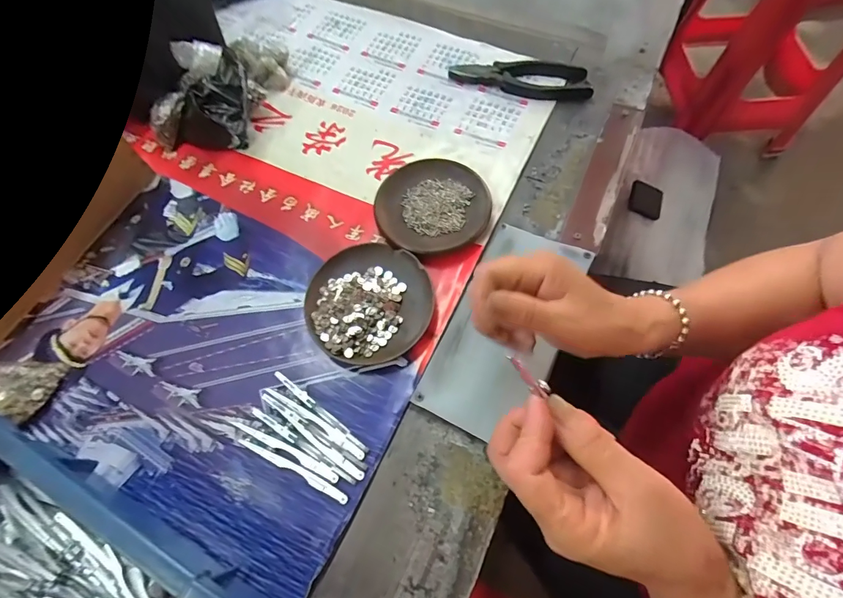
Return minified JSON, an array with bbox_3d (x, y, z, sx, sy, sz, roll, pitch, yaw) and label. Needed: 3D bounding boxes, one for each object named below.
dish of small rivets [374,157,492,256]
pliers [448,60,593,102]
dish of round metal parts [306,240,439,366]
[{"bbox_3d":[0.011,-0.094,0.412,0.112,0.016,0.108,-1,66,2],"label":"dish of small rivets"},{"bbox_3d":[0.114,-0.258,0.475,0.160,0.016,0.048,9,66,6],"label":"pliers"},{"bbox_3d":[-0.049,0.002,0.373,0.114,0.021,0.115,-1,66,2],"label":"dish of round metal parts"}]

